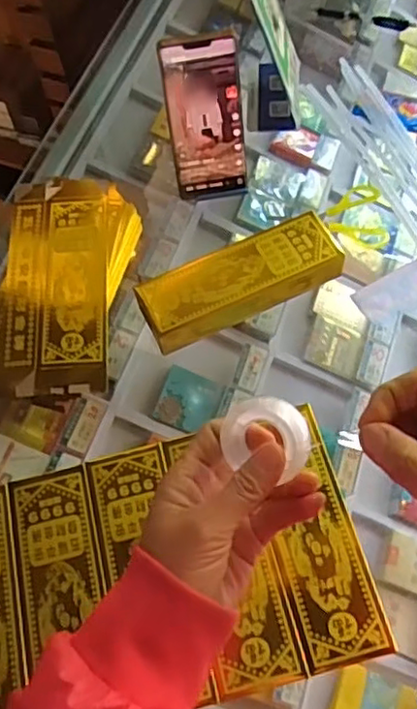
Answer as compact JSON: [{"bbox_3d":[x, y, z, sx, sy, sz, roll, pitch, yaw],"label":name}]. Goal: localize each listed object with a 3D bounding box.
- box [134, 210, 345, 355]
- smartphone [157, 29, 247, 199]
[{"bbox_3d":[0.032,-0.074,0.611,0.197,0.036,0.068,-23,64,-8],"label":"box"},{"bbox_3d":[-0.003,-0.235,0.625,0.073,0.157,0.006,-8,39,0],"label":"smartphone"}]

